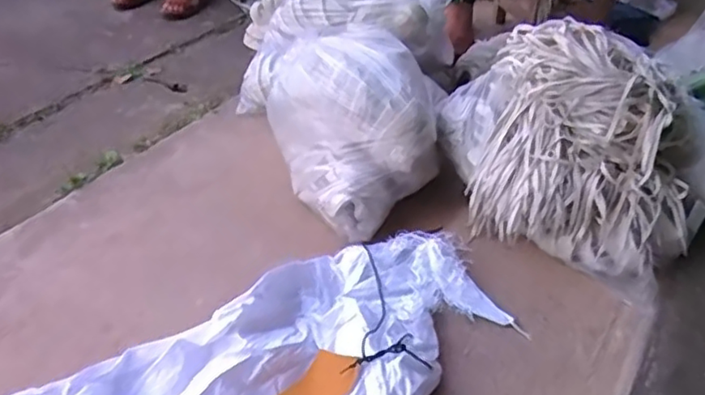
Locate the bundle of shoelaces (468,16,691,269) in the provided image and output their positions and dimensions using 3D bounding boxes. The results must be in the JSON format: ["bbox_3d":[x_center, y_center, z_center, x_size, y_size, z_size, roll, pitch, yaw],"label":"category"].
[{"bbox_3d":[0.441,-0.117,1.177,0.366,0.265,0.390,15,41,17],"label":"bundle of shoelaces"}]

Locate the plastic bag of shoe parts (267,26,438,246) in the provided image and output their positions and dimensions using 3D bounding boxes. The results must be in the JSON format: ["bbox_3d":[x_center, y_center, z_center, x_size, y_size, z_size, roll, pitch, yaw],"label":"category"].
[{"bbox_3d":[0.005,-0.175,1.367,0.332,0.271,0.532,-10,40,-14],"label":"plastic bag of shoe parts"}]

